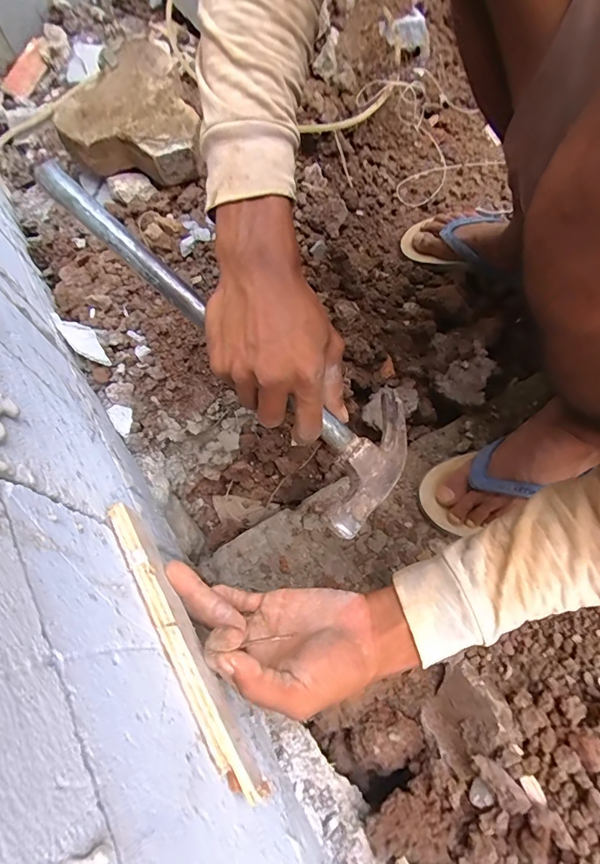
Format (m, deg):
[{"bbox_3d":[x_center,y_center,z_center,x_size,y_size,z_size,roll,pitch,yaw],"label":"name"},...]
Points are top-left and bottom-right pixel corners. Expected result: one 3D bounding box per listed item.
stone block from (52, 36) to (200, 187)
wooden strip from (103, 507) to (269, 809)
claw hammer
[{"bbox_3d":[-0.249,-0.447,0.636,0.182,0.106,0.178,-20,66,-6],"label":"stone block"},{"bbox_3d":[-0.078,0.133,0.280,0.017,0.025,0.194,-30,71,-11],"label":"wooden strip"},{"bbox_3d":[-0.043,-0.072,0.319,0.327,0.023,0.114,44,72,-12],"label":"claw hammer"}]

